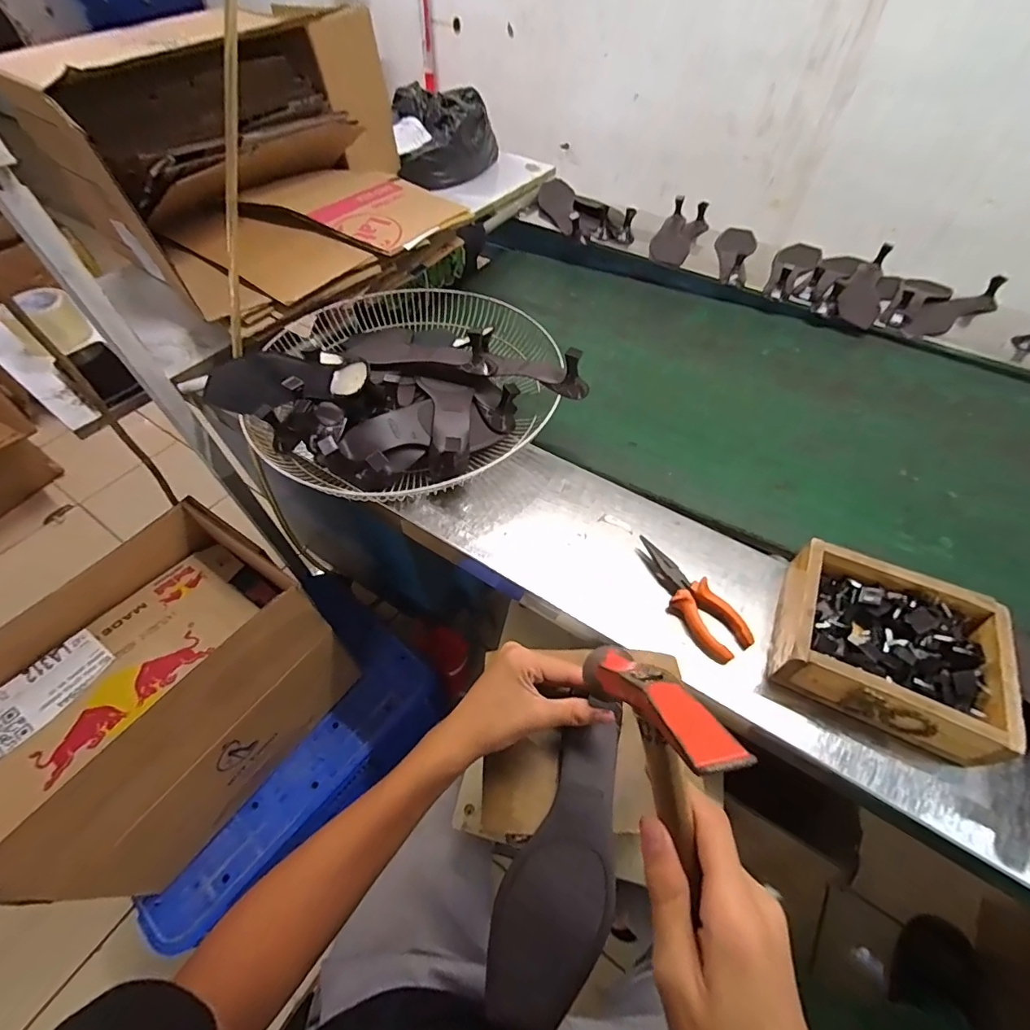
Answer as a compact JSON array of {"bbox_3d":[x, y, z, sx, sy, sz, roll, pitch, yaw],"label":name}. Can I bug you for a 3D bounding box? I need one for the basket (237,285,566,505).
[{"bbox_3d":[-0.162,-0.209,0.681,0.385,0.123,0.394,-16,55,-11],"label":"basket"}]

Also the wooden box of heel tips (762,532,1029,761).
[{"bbox_3d":[0.364,0.128,0.469,0.185,0.063,0.160,19,56,14],"label":"wooden box of heel tips"}]

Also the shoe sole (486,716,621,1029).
[{"bbox_3d":[0.040,0.273,0.372,0.077,0.011,0.203,18,65,13],"label":"shoe sole"}]

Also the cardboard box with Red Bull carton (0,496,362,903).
[{"bbox_3d":[-0.569,0.315,0.767,0.295,0.364,0.477,29,59,20],"label":"cardboard box with Red Bull carton"}]

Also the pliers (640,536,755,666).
[{"bbox_3d":[0.190,0.088,0.517,0.049,0.022,0.147,-26,57,-18],"label":"pliers"}]

